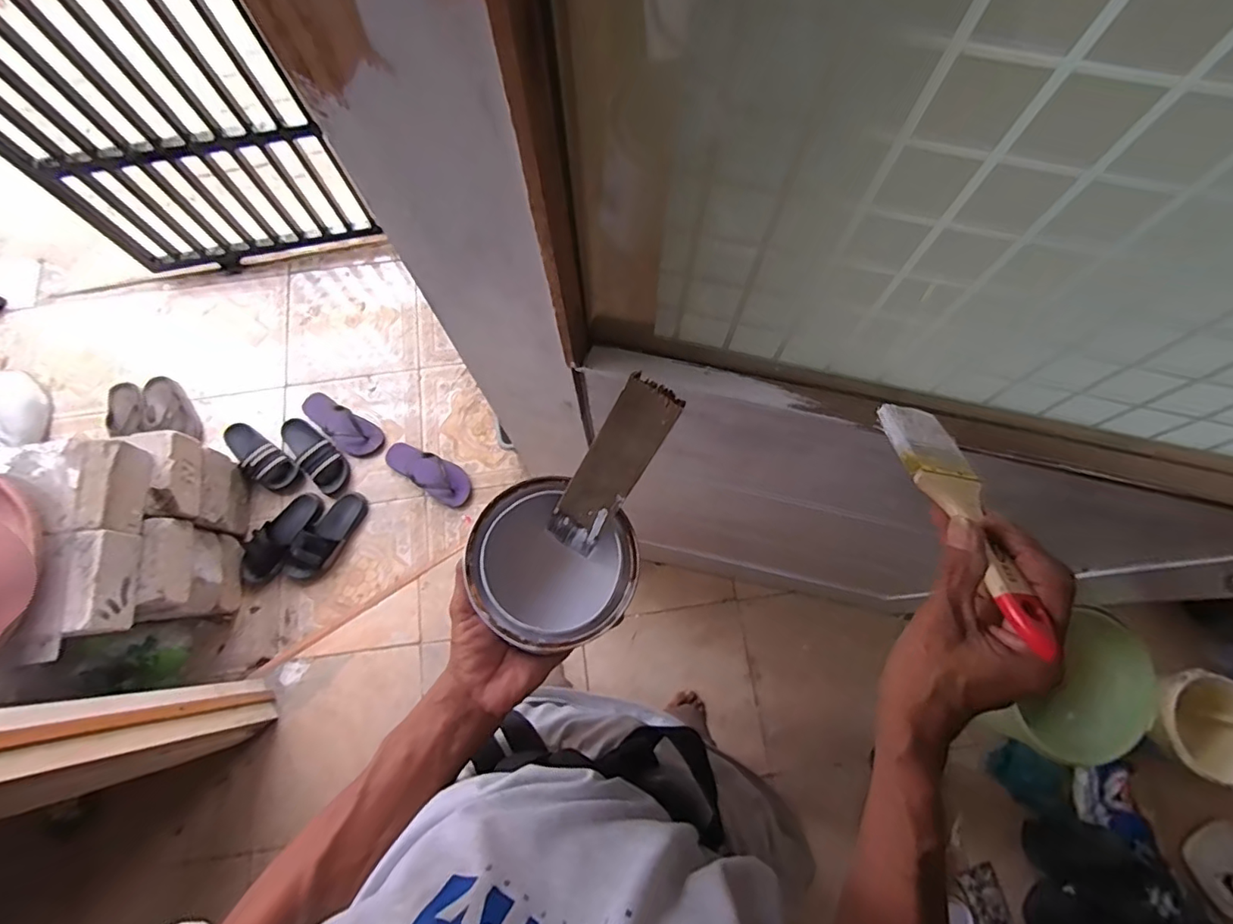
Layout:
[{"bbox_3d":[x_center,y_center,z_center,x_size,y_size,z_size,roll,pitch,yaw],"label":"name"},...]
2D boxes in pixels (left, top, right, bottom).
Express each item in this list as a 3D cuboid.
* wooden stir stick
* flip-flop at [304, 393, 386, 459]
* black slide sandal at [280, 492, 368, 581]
[{"bbox_3d":[-0.005,0.007,0.322,0.033,0.125,0.009,41,34,13],"label":"wooden stir stick"},{"bbox_3d":[-0.795,-0.108,1.579,0.268,0.035,0.102,33,77,10],"label":"flip-flop"},{"bbox_3d":[-0.778,0.195,1.457,0.108,0.054,0.268,31,76,9],"label":"black slide sandal"}]

